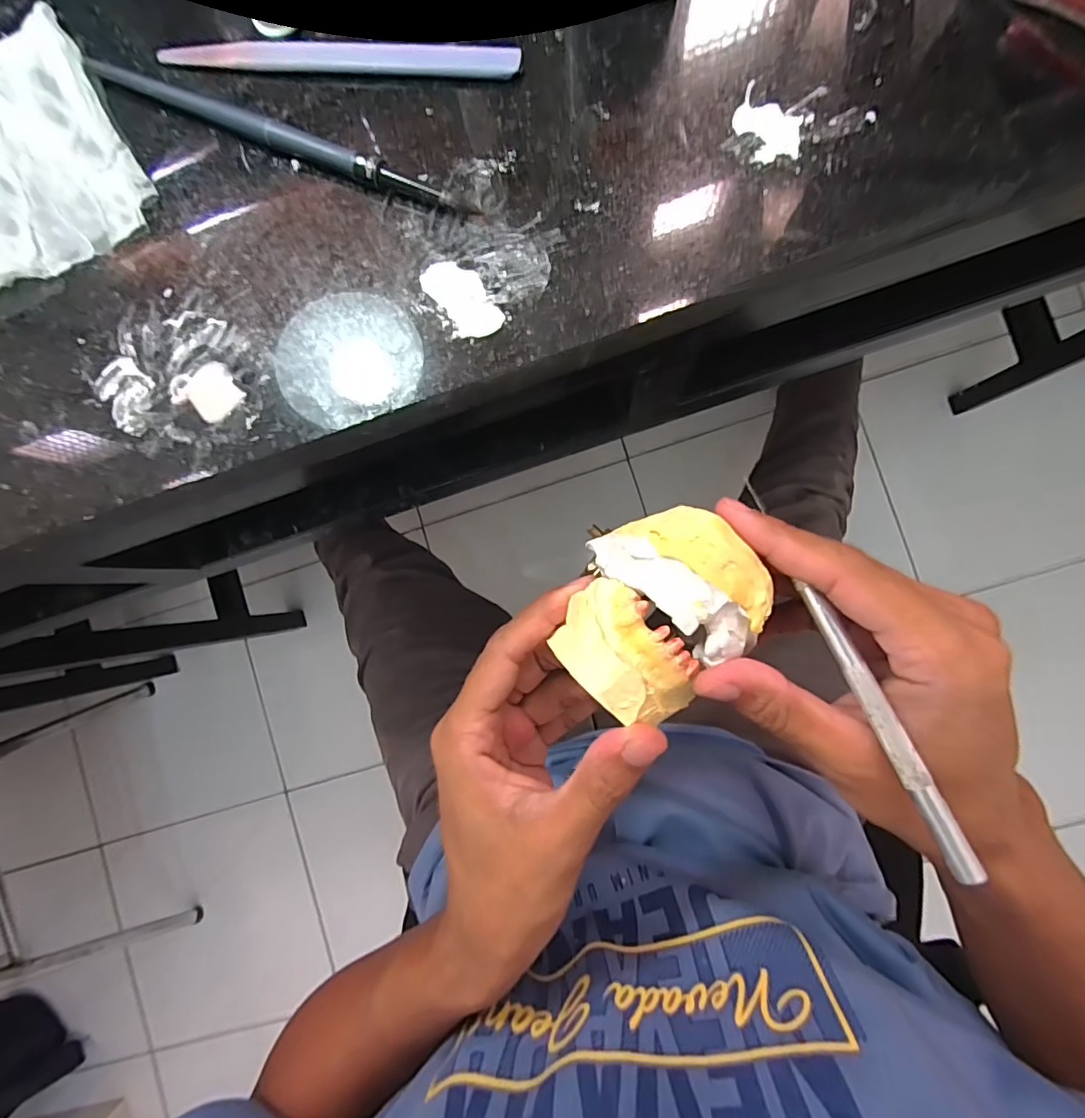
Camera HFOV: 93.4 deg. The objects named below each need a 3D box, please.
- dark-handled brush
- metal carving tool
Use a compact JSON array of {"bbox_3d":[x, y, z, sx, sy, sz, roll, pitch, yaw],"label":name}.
[{"bbox_3d":[-0.100,-0.157,0.188,0.161,0.008,0.010,27,91,5],"label":"dark-handled brush"},{"bbox_3d":[0.103,0.033,0.172,0.007,0.004,0.135,-24,72,4],"label":"metal carving tool"}]

